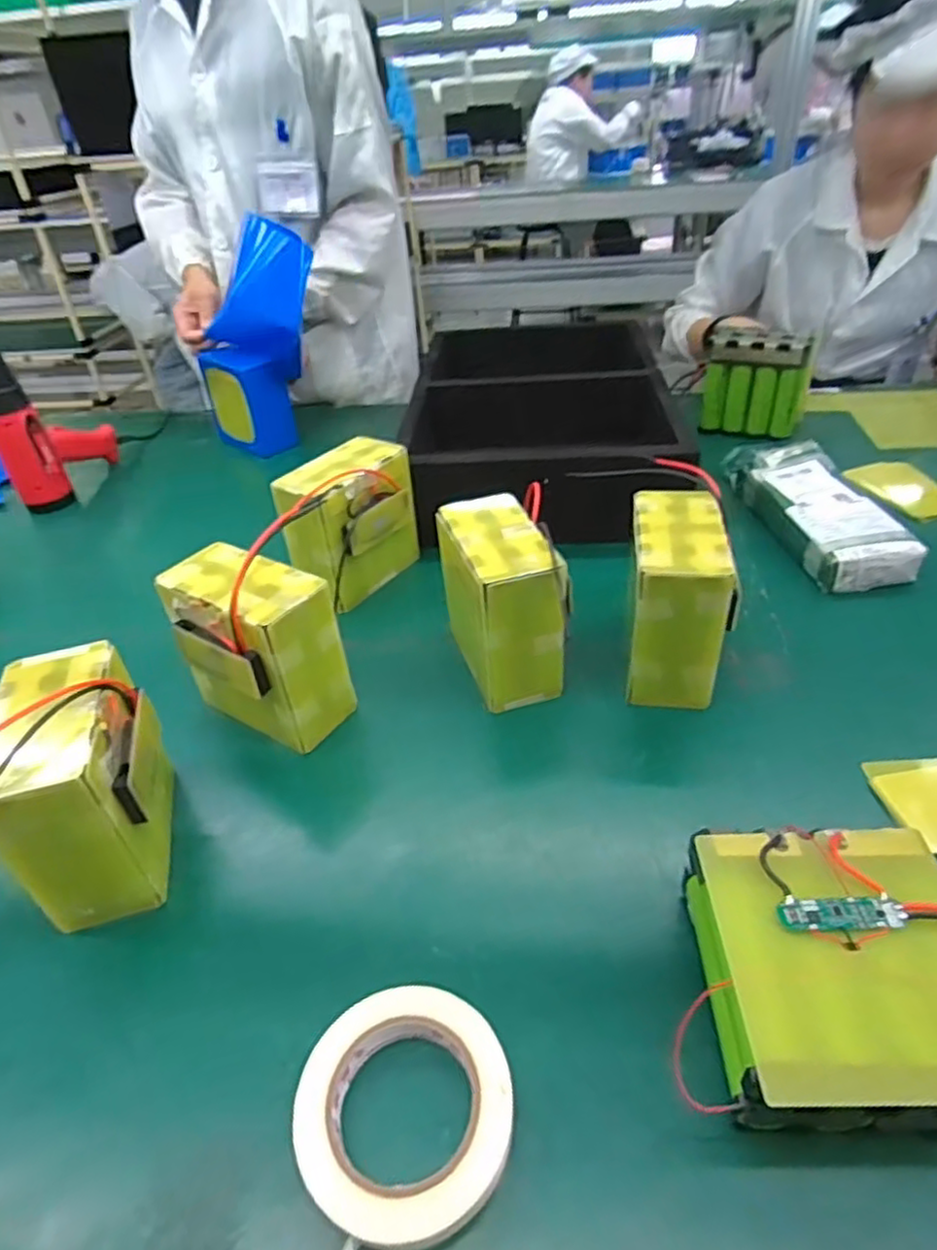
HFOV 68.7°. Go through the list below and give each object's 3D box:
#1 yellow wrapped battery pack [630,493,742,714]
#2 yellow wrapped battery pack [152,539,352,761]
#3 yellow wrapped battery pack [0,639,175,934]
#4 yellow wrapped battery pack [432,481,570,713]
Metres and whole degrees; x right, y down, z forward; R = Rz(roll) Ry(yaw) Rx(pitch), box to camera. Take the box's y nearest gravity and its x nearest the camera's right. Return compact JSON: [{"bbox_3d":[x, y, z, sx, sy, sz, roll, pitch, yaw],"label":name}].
[{"bbox_3d":[0.189,-0.025,0.625,0.081,0.143,0.139,2,38,9],"label":"yellow wrapped battery pack"},{"bbox_3d":[-0.190,0.019,0.607,0.141,0.143,0.084,18,43,27],"label":"yellow wrapped battery pack"},{"bbox_3d":[-0.274,0.122,0.507,0.089,0.164,0.147,-12,39,-9],"label":"yellow wrapped battery pack"},{"bbox_3d":[0.037,-0.019,0.638,0.085,0.145,0.159,-13,39,-10],"label":"yellow wrapped battery pack"}]

